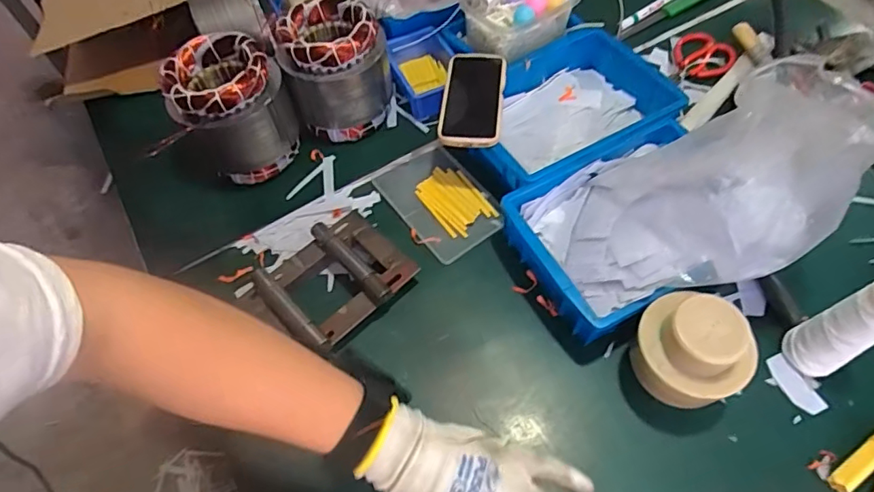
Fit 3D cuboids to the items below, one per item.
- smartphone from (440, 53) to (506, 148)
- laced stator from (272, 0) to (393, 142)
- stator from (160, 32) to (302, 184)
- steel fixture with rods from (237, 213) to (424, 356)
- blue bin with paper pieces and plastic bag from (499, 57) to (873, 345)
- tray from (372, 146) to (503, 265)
[{"bbox_3d":[0.049,-0.205,0.729,0.083,0.016,0.174,5,59,7],"label":"smartphone"},{"bbox_3d":[-0.145,-0.255,0.780,0.146,0.164,0.128,-15,59,-5],"label":"laced stator"},{"bbox_3d":[-0.276,-0.185,0.745,0.135,0.168,0.126,-2,58,3],"label":"stator"},{"bbox_3d":[-0.133,0.045,0.669,0.183,0.048,0.139,-40,64,-19],"label":"steel fixture with rods"},{"bbox_3d":[0.245,-0.047,0.583,0.265,0.256,0.238,-25,60,-12],"label":"blue bin with paper pieces and plastic bag"},{"bbox_3d":[0.005,-0.064,0.749,0.117,0.014,0.177,-33,62,-16],"label":"tray"}]

